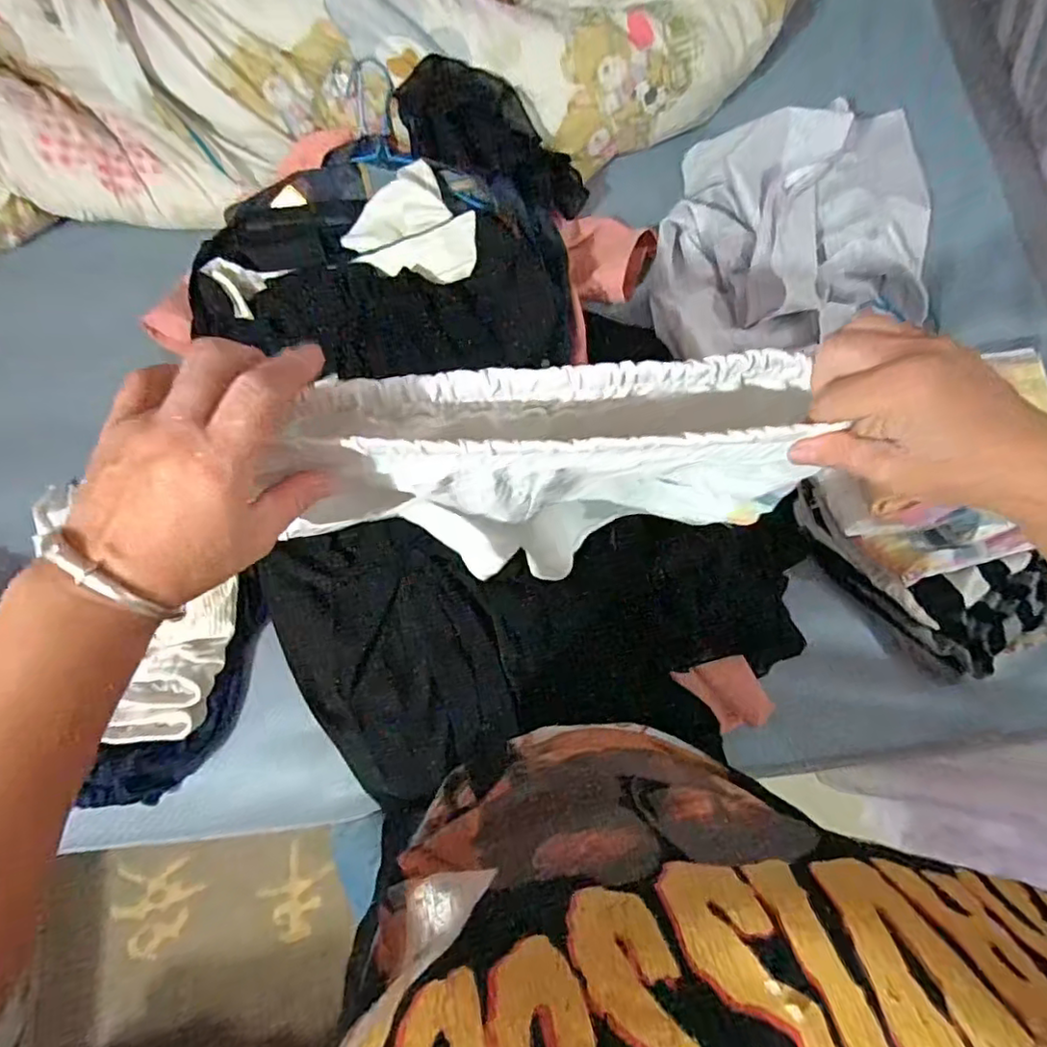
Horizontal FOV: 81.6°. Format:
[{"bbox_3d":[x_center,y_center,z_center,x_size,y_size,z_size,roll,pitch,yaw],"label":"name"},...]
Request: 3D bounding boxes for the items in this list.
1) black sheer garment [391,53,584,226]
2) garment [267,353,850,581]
[{"bbox_3d":[-0.030,-0.468,0.752,0.255,0.064,0.102,27,74,-16],"label":"black sheer garment"},{"bbox_3d":[0.042,-0.024,0.476,0.306,0.342,0.069,-8,75,-4],"label":"garment"}]

